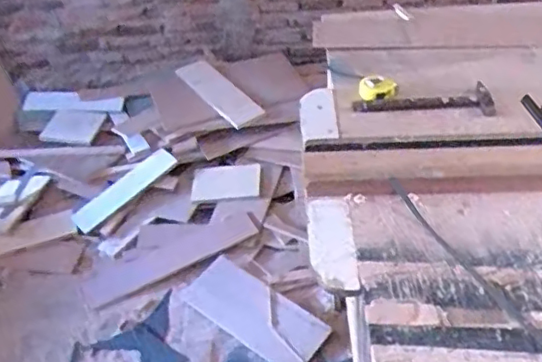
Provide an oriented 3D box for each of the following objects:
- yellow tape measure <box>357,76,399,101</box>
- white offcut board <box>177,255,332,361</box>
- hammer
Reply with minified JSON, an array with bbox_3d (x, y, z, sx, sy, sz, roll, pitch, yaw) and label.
[{"bbox_3d":[0.227,-0.200,1.304,0.079,0.032,0.055,-10,40,-9],"label":"yellow tape measure"},{"bbox_3d":[-0.057,0.397,1.885,0.445,0.022,0.205,28,50,33],"label":"white offcut board"},{"bbox_3d":[0.316,-0.167,1.278,0.281,0.034,0.085,2,39,6],"label":"hammer"}]

